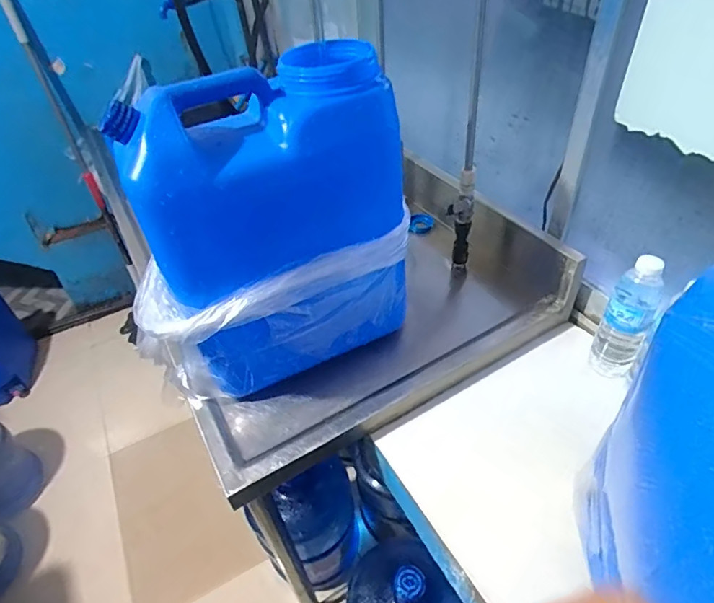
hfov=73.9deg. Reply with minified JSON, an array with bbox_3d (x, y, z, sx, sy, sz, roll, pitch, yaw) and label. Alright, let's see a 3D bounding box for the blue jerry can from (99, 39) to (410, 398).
[{"bbox_3d":[-0.103,-0.081,0.622,0.323,0.386,0.171,-27,47,-22],"label":"blue jerry can"}]

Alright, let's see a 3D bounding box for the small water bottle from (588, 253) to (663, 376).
[{"bbox_3d":[0.384,0.028,0.683,0.055,0.208,0.056,14,46,20],"label":"small water bottle"}]

